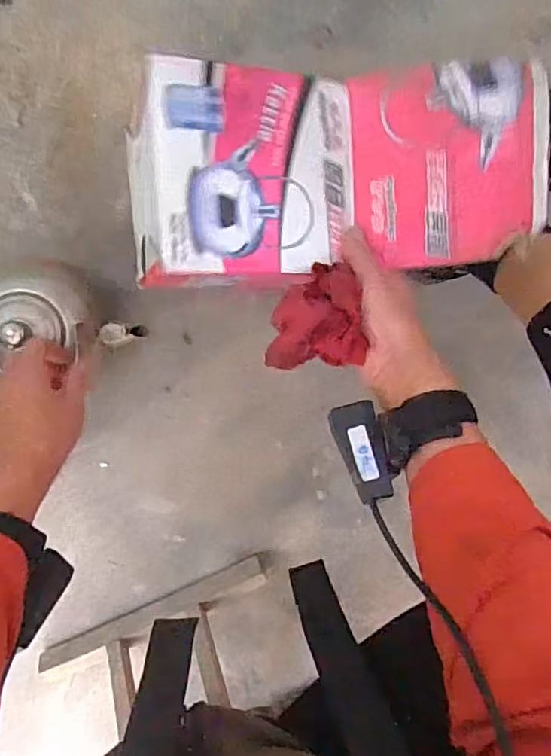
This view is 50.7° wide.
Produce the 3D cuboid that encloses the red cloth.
[{"bbox_3d":[0.028,-0.046,0.431,0.069,0.039,0.074,-5,96,-6],"label":"red cloth"}]

